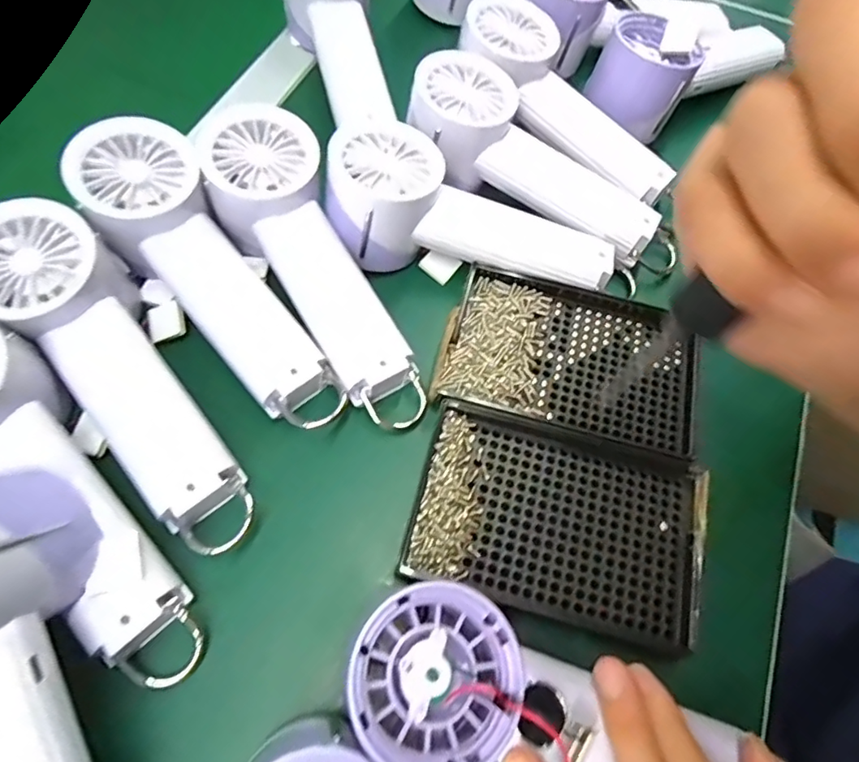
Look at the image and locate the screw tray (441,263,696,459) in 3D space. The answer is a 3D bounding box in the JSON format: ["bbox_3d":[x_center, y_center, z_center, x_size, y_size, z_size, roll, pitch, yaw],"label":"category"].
[{"bbox_3d":[0.082,-0.015,0.299,0.135,0.012,0.089,13,65,3],"label":"screw tray"}]

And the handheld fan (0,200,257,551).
[{"bbox_3d":[-0.155,-0.001,0.270,0.059,0.046,0.190,-36,86,-18],"label":"handheld fan"}]

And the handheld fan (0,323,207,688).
[{"bbox_3d":[-0.167,0.046,0.236,0.192,0.060,0.065,39,68,14],"label":"handheld fan"}]

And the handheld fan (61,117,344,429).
[{"bbox_3d":[-0.118,-0.054,0.295,0.061,0.046,0.196,-38,90,-19],"label":"handheld fan"}]

